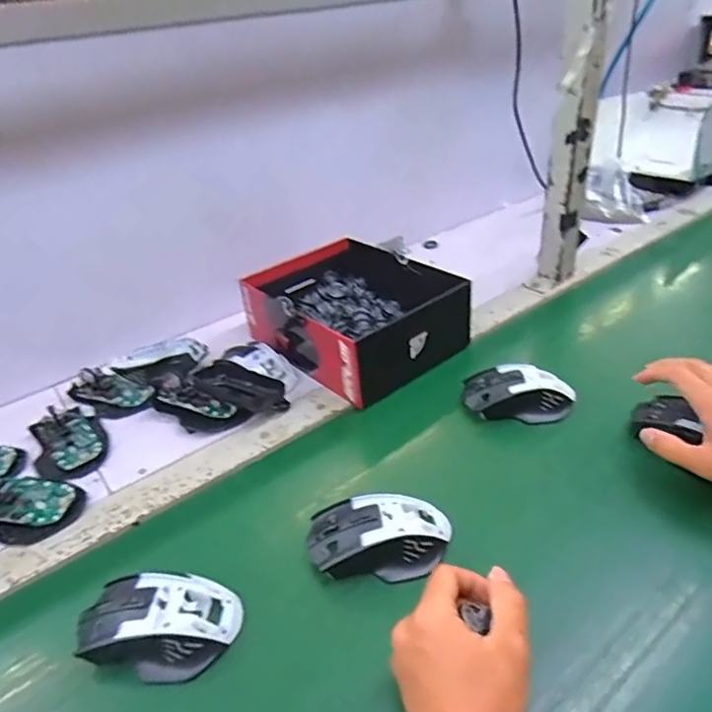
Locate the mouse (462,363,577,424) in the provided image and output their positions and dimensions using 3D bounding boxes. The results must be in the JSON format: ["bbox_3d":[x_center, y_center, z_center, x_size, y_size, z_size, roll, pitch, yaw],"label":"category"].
[{"bbox_3d":[0.172,0.042,0.590,0.111,0.044,0.056,5,36,14],"label":"mouse"}]

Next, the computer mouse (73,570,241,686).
[{"bbox_3d":[-0.146,0.194,0.406,0.111,0.044,0.066,1,35,9],"label":"computer mouse"}]

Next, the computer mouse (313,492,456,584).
[{"bbox_3d":[0.020,0.145,0.451,0.112,0.033,0.061,-7,35,-3],"label":"computer mouse"}]

